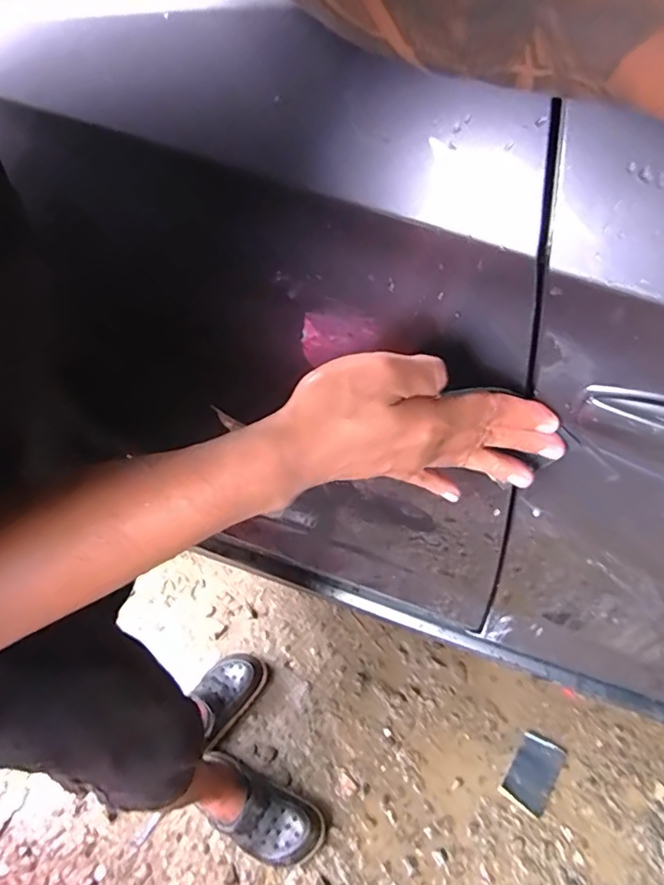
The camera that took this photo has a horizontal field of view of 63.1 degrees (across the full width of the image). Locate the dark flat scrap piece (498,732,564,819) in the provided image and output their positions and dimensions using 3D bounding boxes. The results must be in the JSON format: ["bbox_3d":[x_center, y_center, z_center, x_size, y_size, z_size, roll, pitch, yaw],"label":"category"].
[{"bbox_3d":[0.339,0.559,0.914,0.070,0.013,0.114,27,62,27],"label":"dark flat scrap piece"}]

